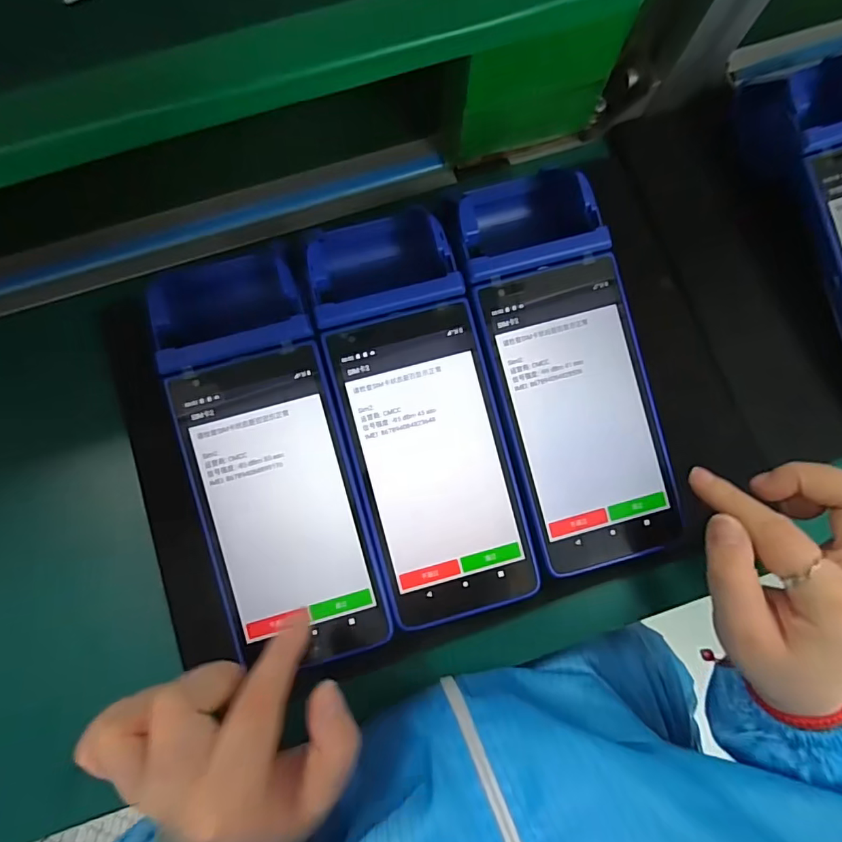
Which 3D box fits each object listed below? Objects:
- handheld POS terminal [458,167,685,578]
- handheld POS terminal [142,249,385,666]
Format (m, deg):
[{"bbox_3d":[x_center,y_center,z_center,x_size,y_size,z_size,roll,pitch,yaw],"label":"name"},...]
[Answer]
[{"bbox_3d":[0.078,-0.032,0.267,0.080,0.037,0.217,-15,82,-4],"label":"handheld POS terminal"},{"bbox_3d":[-0.079,0.016,0.262,0.079,0.034,0.215,-18,88,-4],"label":"handheld POS terminal"}]

